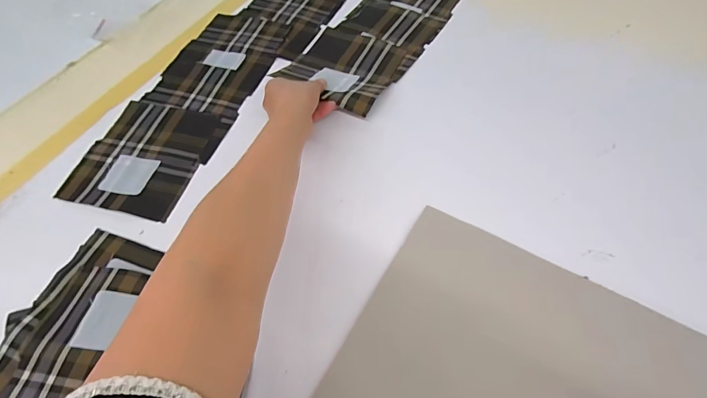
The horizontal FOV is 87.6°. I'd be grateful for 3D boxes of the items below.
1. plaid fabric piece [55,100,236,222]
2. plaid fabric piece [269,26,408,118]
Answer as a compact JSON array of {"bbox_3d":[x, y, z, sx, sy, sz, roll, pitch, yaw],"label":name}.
[{"bbox_3d":[-0.273,-0.026,0.450,0.151,0.005,0.096,8,57,8],"label":"plaid fabric piece"},{"bbox_3d":[-0.012,-0.195,0.535,0.152,0.016,0.164,22,61,17],"label":"plaid fabric piece"}]

